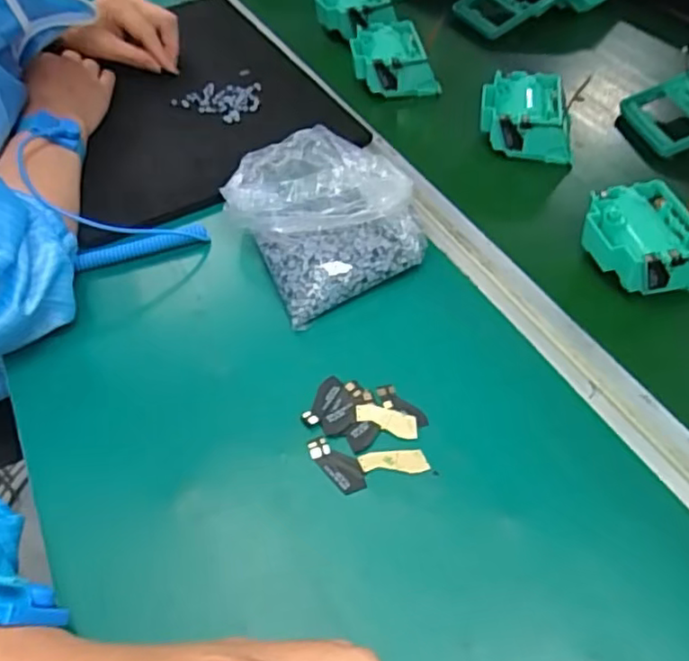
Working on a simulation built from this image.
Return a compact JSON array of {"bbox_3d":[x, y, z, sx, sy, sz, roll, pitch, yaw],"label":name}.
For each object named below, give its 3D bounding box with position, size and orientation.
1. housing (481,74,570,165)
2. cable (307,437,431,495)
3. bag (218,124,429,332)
[{"bbox_3d":[0.155,-0.181,0.549,0.075,0.046,0.069,8,50,9],"label":"housing"},{"bbox_3d":[0.011,0.075,0.351,0.066,0.004,0.030,7,49,8],"label":"cable"},{"bbox_3d":[-0.014,-0.087,0.453,0.118,0.057,0.139,-23,52,-18],"label":"bag"}]

